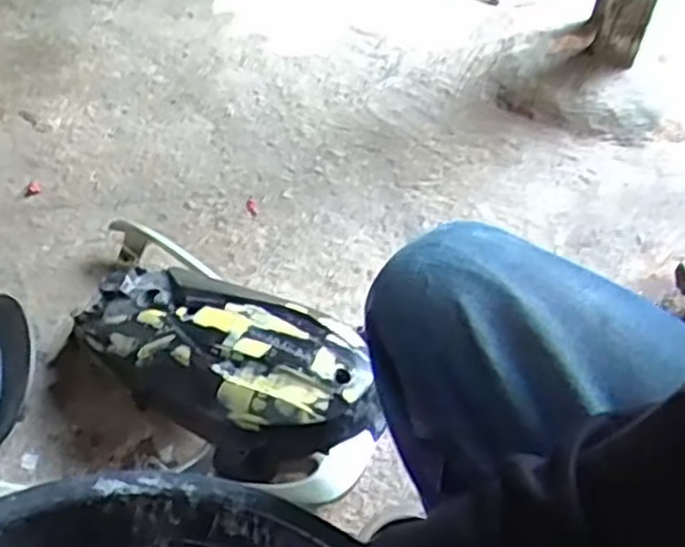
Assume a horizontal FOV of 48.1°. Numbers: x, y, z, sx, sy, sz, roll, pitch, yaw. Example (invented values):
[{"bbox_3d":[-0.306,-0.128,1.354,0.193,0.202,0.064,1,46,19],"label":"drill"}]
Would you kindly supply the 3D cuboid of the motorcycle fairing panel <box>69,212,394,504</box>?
[{"bbox_3d":[-0.145,0.082,0.839,0.465,0.143,0.178,26,62,41],"label":"motorcycle fairing panel"}]

